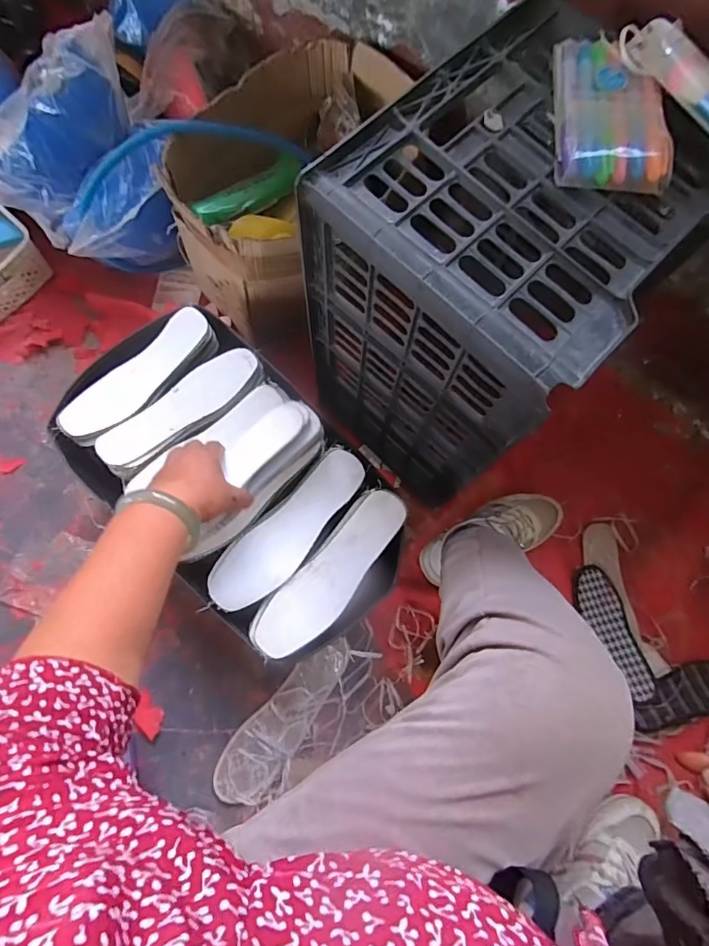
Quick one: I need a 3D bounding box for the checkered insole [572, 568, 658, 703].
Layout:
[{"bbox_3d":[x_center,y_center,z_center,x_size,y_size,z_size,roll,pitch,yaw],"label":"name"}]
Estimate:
[{"bbox_3d":[0.404,0.245,0.723,0.065,0.022,0.202,-16,65,-4],"label":"checkered insole"}]

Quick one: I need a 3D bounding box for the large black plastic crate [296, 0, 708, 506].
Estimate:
[{"bbox_3d":[0.152,-0.203,0.583,0.272,0.424,0.326,44,78,7],"label":"large black plastic crate"}]

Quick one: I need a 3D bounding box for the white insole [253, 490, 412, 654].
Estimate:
[{"bbox_3d":[-0.024,0.120,0.556,0.072,0.018,0.230,43,78,7],"label":"white insole"}]

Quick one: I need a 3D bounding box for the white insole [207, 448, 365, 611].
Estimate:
[{"bbox_3d":[-0.075,0.069,0.563,0.074,0.020,0.228,44,78,7],"label":"white insole"}]

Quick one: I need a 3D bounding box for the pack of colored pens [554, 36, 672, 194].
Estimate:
[{"bbox_3d":[0.210,-0.303,0.387,0.083,0.018,0.142,1,77,-3],"label":"pack of colored pens"}]

